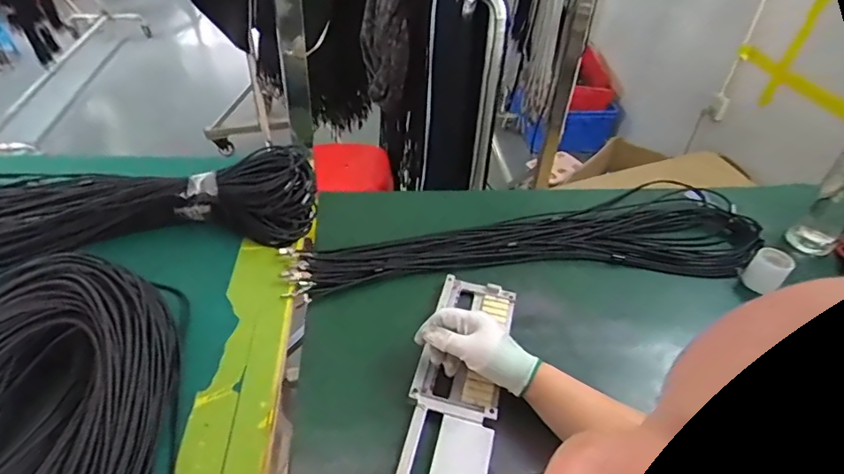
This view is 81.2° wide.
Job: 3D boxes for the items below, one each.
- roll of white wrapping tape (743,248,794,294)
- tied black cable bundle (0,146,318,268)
[{"bbox_3d":[0.521,0.051,0.743,0.053,0.053,0.049,-30,51,-33],"label":"roll of white wrapping tape"},{"bbox_3d":[-0.538,-0.046,0.706,0.734,0.100,0.249,-11,42,-17],"label":"tied black cable bundle"}]

